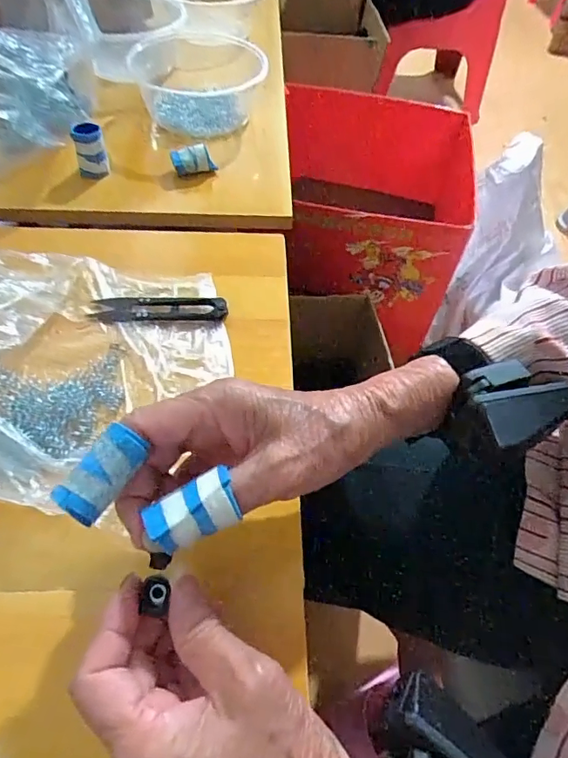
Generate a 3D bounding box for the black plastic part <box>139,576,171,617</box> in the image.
[{"bbox_3d":[-0.056,0.094,0.214,0.010,0.004,0.014,7,54,2],"label":"black plastic part"}]

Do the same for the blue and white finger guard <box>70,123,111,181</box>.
[{"bbox_3d":[-0.179,-0.210,0.453,0.027,0.043,0.023,-13,56,-13],"label":"blue and white finger guard"}]

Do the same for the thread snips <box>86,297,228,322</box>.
[{"bbox_3d":[-0.095,-0.054,0.370,0.101,0.007,0.024,0,54,-3],"label":"thread snips"}]

